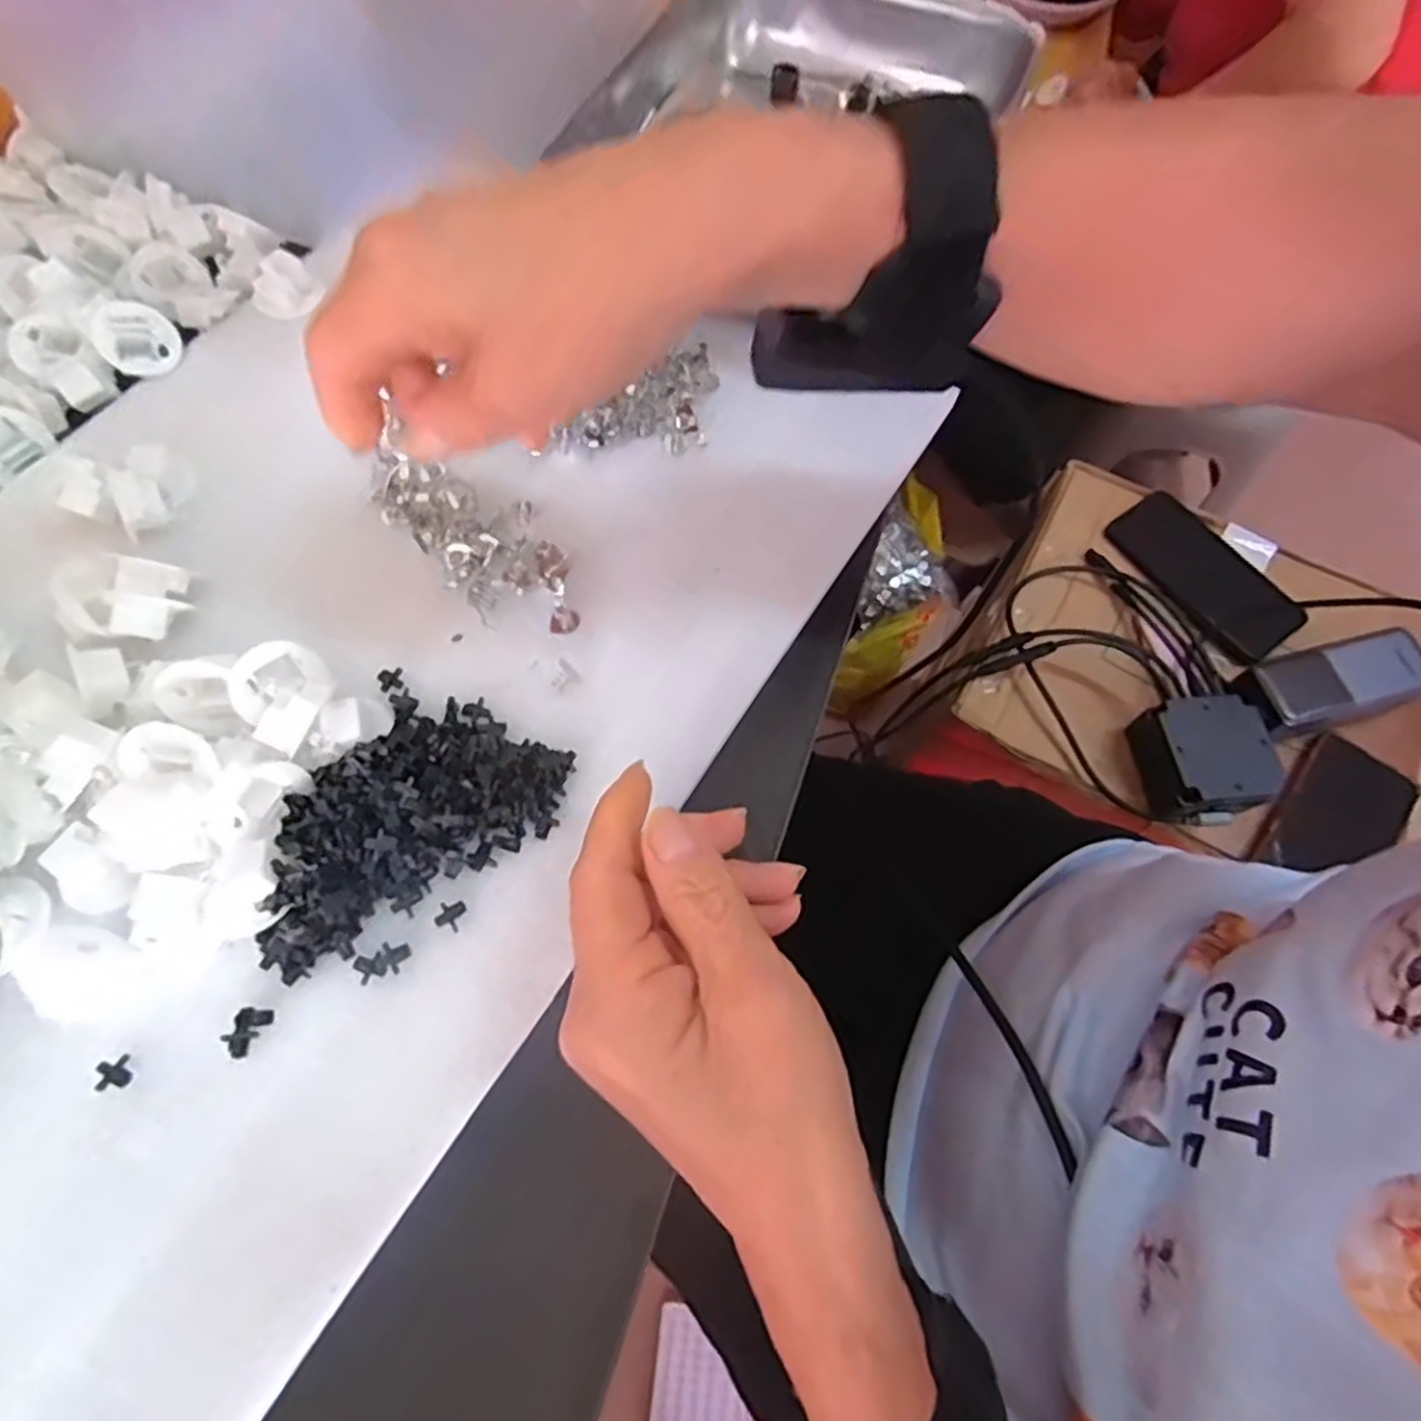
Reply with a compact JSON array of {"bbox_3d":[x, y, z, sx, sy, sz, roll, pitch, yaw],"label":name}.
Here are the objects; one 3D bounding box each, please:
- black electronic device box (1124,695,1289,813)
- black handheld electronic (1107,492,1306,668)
[{"bbox_3d":[0.359,0.038,0.548,0.082,0.052,0.086,2,68,-2],"label":"black electronic device box"},{"bbox_3d":[0.425,-0.120,0.636,0.083,0.013,0.162,-36,74,-15],"label":"black handheld electronic"}]

